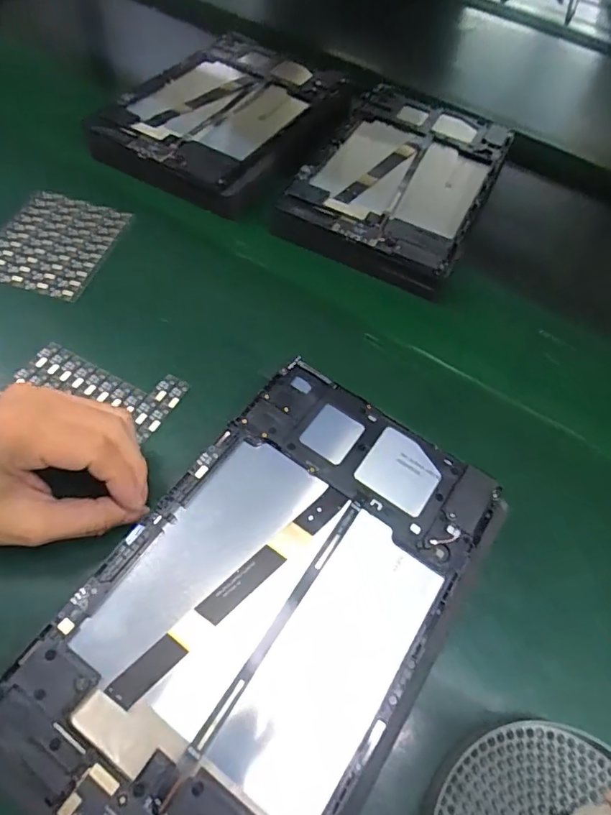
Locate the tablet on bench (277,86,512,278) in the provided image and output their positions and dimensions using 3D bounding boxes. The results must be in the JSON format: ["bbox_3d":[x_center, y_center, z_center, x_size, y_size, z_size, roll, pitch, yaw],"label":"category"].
[{"bbox_3d":[0.091,-0.218,0.456,0.150,0.024,0.240,25,62,10],"label":"tablet on bench"}]

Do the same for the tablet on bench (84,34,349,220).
[{"bbox_3d":[-0.068,-0.292,0.476,0.173,0.018,0.253,27,62,12],"label":"tablet on bench"}]

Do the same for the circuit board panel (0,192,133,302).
[{"bbox_3d":[-0.193,-0.127,0.384,0.084,0.004,0.093,17,60,6],"label":"circuit board panel"}]

